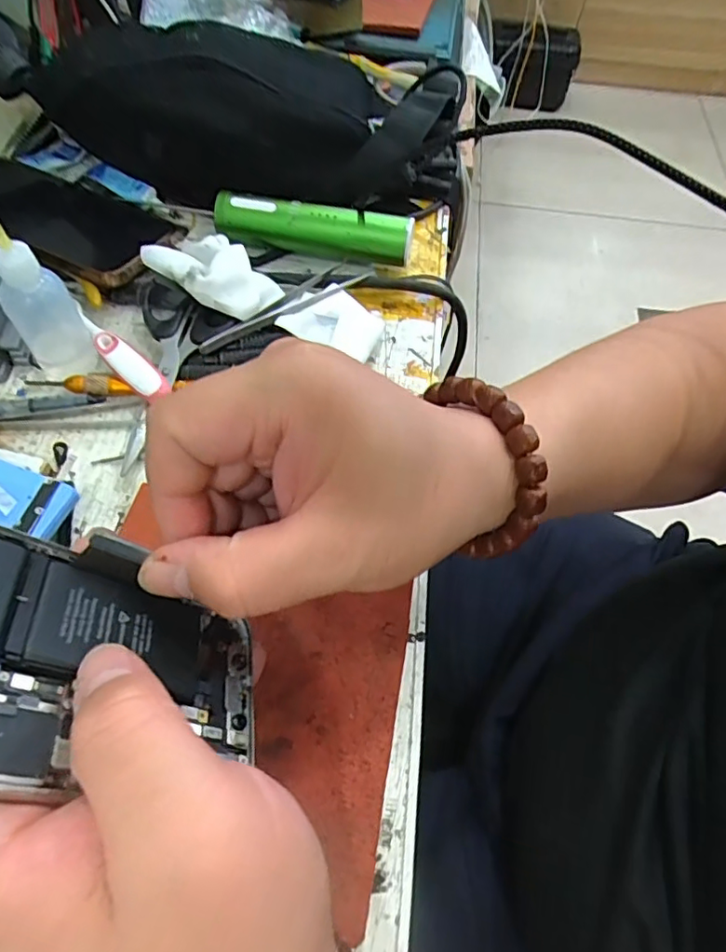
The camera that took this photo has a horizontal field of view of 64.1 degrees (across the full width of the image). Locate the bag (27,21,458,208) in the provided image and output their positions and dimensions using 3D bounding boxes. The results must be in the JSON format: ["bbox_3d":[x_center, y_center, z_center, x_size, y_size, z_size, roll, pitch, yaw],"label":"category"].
[{"bbox_3d":[-0.076,-0.294,0.458,0.315,0.087,0.139,-2,58,-4],"label":"bag"}]

